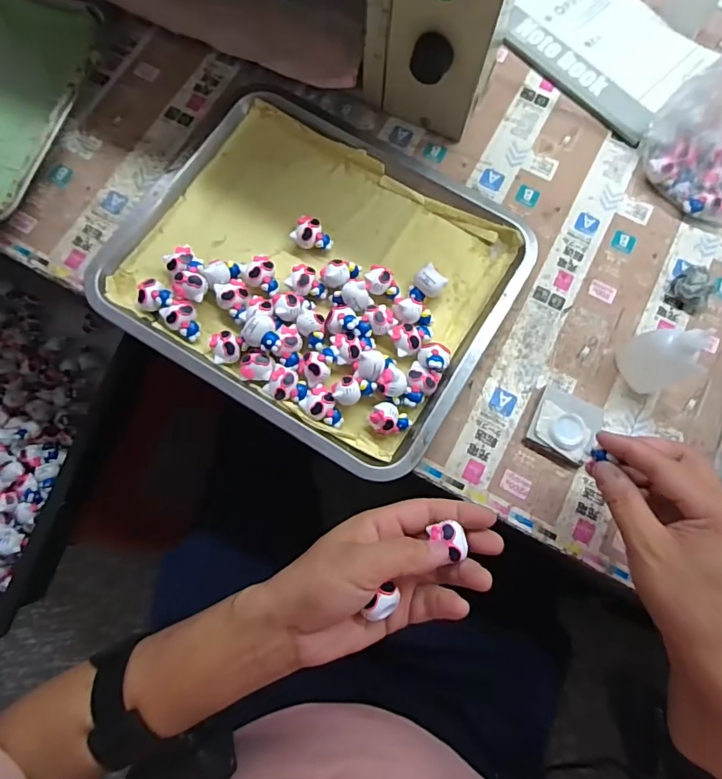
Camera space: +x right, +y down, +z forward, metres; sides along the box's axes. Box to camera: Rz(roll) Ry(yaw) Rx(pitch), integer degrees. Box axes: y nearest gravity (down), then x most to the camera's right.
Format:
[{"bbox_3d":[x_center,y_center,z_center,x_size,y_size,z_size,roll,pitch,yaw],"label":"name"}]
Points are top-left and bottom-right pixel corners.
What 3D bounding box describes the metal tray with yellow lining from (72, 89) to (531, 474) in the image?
[{"bbox_3d":[-0.037,-0.105,0.415,0.312,0.036,0.264,31,78,6],"label":"metal tray with yellow lining"}]

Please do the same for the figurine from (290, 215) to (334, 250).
[{"bbox_3d":[-0.042,-0.132,0.426,0.031,0.027,0.024,31,78,7],"label":"figurine"}]

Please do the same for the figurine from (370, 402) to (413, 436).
[{"bbox_3d":[0.022,0.025,0.373,0.029,0.022,0.022,30,78,6],"label":"figurine"}]

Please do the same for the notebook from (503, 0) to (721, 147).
[{"bbox_3d":[0.238,-0.346,0.486,0.186,0.011,0.134,44,80,9],"label":"notebook"}]

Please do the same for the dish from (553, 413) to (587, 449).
[{"bbox_3d":[0.163,0.033,0.385,0.026,0.007,0.029,16,77,3],"label":"dish"}]

